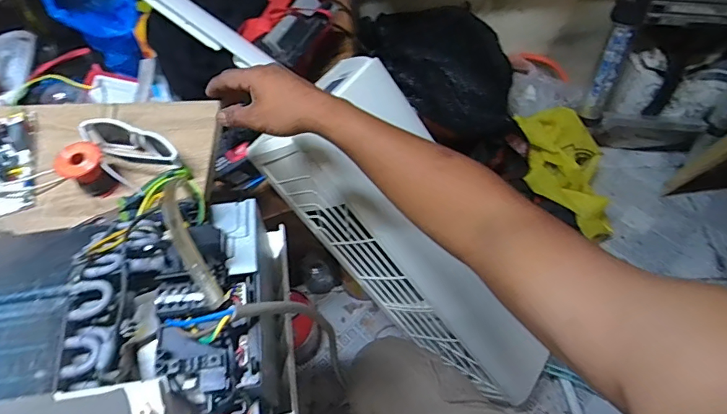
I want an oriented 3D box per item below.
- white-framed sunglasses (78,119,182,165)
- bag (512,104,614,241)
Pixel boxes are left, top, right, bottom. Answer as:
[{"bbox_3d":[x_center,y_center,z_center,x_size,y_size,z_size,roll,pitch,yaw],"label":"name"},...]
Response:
[{"bbox_3d":[-0.303,-0.073,0.602,0.146,0.050,0.047,21,60,12],"label":"white-framed sunglasses"},{"bbox_3d":[0.602,-0.099,1.338,0.295,0.185,0.342,3,58,2],"label":"bag"}]

